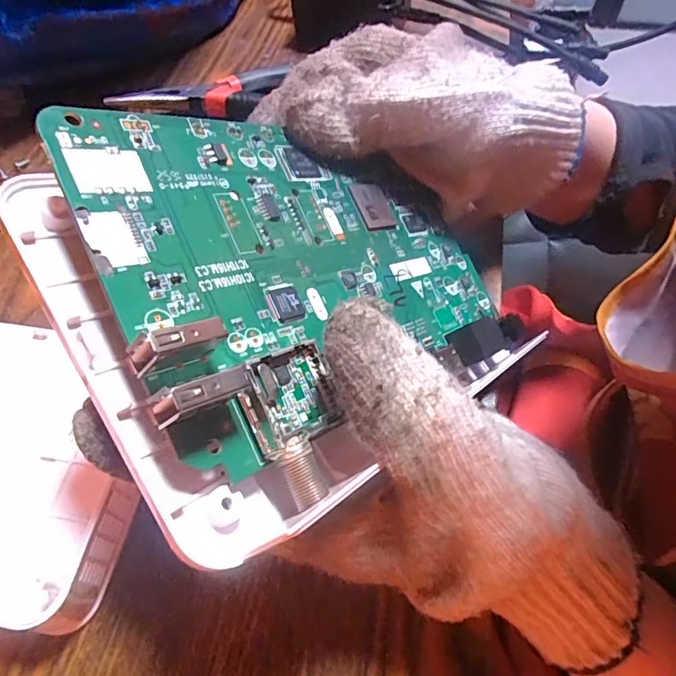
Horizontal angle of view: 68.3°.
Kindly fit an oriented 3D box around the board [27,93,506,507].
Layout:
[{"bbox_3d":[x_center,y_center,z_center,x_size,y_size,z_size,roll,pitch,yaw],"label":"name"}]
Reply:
[{"bbox_3d":[0.000,-0.028,0.168,0.159,0.014,0.111,-24,84,-45],"label":"board"}]

